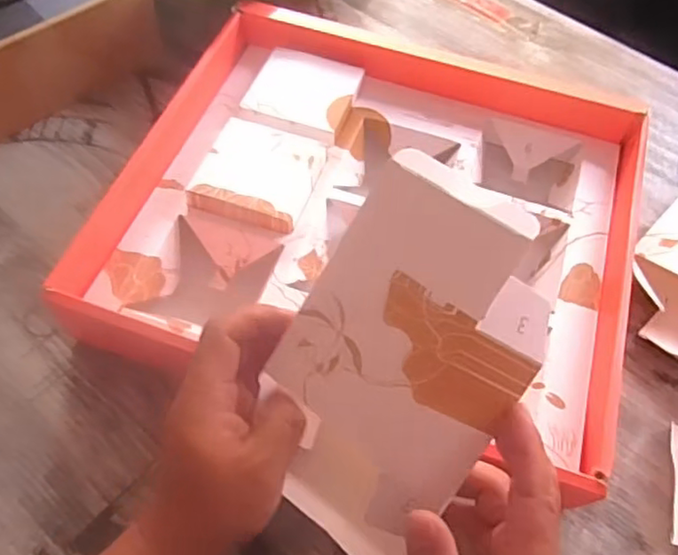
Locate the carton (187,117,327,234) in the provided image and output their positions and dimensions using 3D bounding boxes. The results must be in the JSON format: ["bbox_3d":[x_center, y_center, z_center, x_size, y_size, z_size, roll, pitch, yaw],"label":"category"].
[{"bbox_3d":[-0.063,-0.083,0.496,0.086,0.022,0.091,16,61,7],"label":"carton"}]

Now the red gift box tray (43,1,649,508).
[{"bbox_3d":[0.032,-0.057,0.497,0.373,0.059,0.353,17,61,7],"label":"red gift box tray"}]

